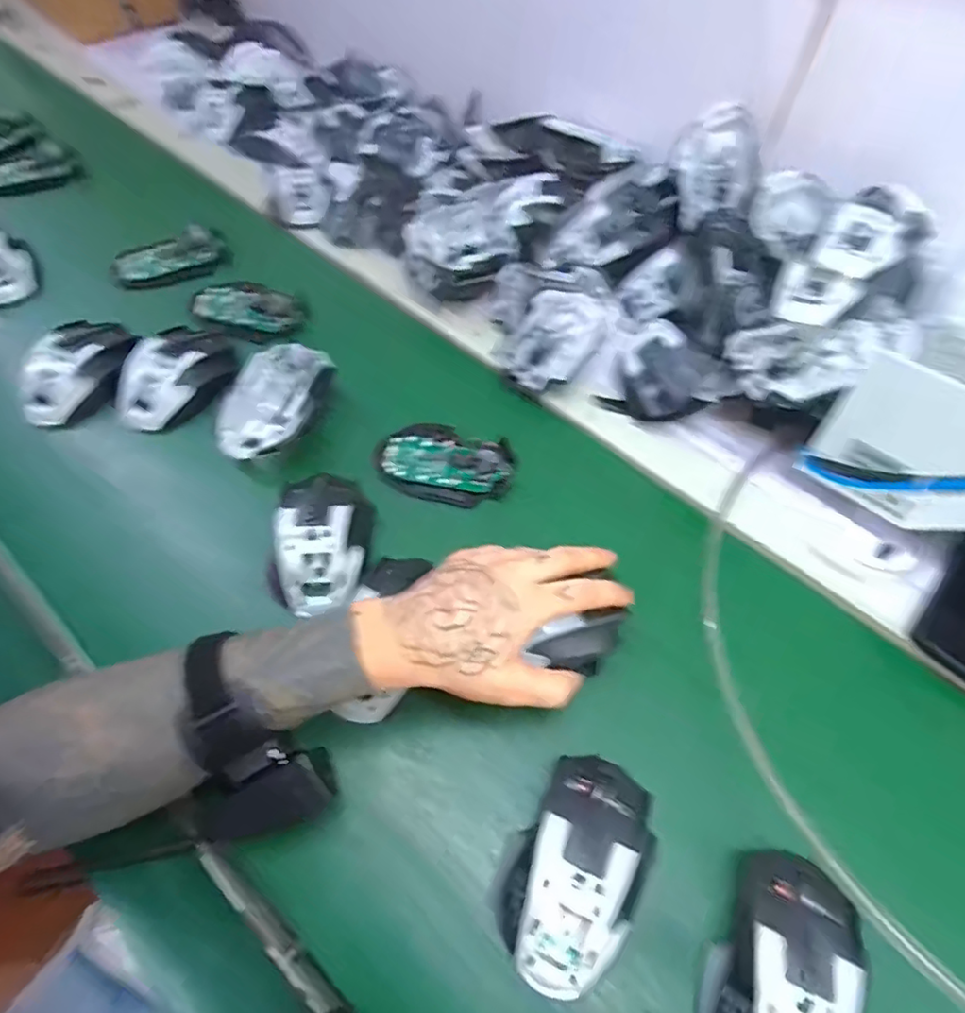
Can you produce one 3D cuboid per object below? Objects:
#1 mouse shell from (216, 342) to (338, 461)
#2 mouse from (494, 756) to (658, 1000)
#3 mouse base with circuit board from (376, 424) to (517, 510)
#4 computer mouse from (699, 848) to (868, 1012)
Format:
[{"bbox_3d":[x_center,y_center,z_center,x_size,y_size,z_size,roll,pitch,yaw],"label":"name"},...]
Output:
[{"bbox_3d":[-0.174,-0.089,0.497,0.080,0.027,0.112,19,59,8],"label":"mouse shell"},{"bbox_3d":[0.053,0.202,0.332,0.072,0.046,0.117,29,61,14],"label":"mouse"},{"bbox_3d":[-0.030,-0.039,0.485,0.110,0.023,0.067,5,58,0],"label":"mouse base with circuit board"},{"bbox_3d":[0.157,0.247,0.307,0.063,0.045,0.114,21,59,9],"label":"computer mouse"}]

